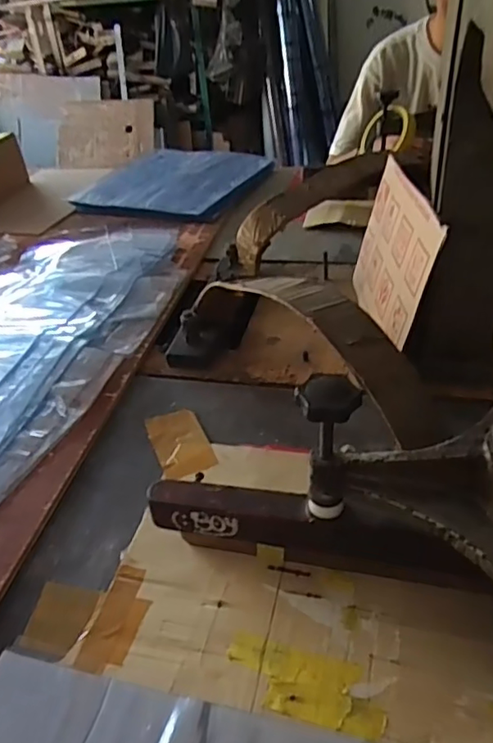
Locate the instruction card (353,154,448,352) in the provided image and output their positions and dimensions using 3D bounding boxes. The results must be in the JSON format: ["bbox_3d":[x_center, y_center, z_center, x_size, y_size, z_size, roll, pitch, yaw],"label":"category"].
[{"bbox_3d":[0.158,-0.128,0.626,0.004,0.160,0.248,8,34,-6],"label":"instruction card"}]

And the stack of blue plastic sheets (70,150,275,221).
[{"bbox_3d":[-0.136,-0.372,1.100,0.296,0.032,0.307,13,41,24],"label":"stack of blue plastic sheets"}]

